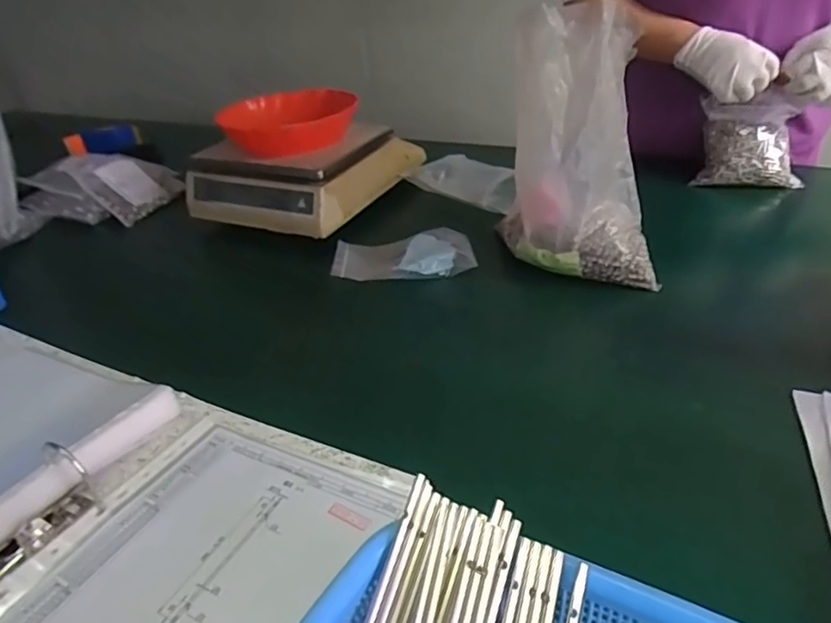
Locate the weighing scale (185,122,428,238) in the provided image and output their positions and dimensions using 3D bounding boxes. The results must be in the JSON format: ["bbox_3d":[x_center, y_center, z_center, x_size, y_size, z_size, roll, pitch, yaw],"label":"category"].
[{"bbox_3d":[-0.170,-0.239,0.939,0.247,0.116,0.318,14,37,27],"label":"weighing scale"}]

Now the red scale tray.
[{"bbox_3d":[-0.203,-0.305,0.915,0.203,0.065,0.183,-15,34,-15],"label":"red scale tray"}]

